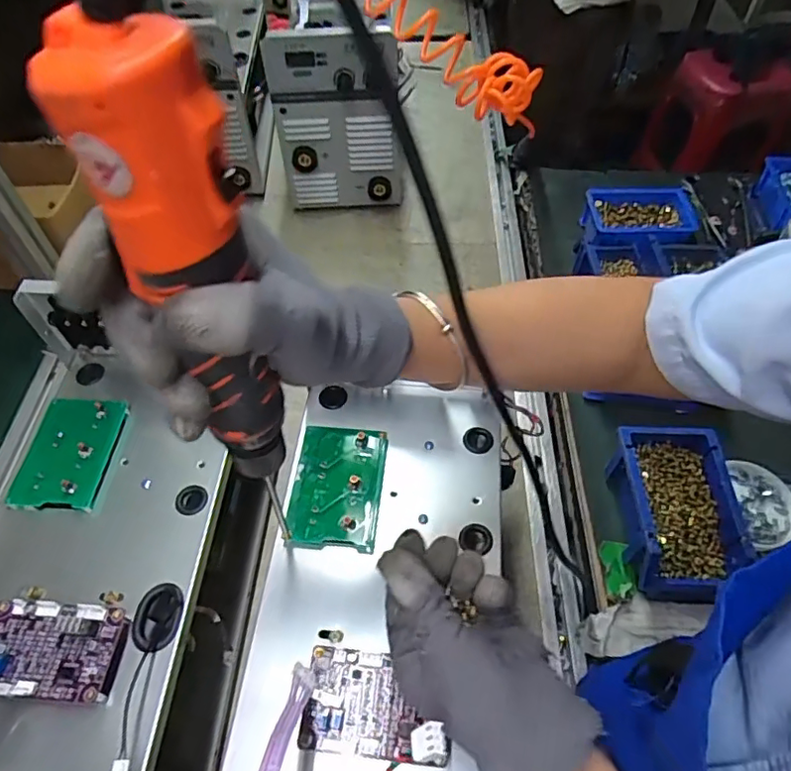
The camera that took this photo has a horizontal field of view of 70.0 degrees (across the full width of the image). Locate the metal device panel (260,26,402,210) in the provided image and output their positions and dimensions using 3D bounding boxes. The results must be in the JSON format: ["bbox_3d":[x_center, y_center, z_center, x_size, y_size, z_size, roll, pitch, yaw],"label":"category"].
[{"bbox_3d":[-0.085,-0.381,0.838,0.179,0.256,0.032,4,55,4],"label":"metal device panel"}]

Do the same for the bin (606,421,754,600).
[{"bbox_3d":[0.284,0.129,0.578,0.121,0.073,0.158,4,55,4],"label":"bin"}]

